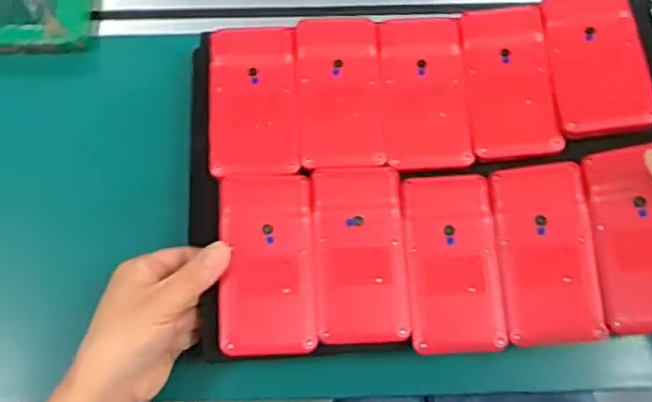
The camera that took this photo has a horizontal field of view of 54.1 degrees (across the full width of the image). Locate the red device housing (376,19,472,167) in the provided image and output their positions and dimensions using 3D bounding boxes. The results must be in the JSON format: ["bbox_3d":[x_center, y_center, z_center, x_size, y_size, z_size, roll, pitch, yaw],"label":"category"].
[{"bbox_3d":[0.073,-0.079,0.466,0.061,0.006,0.116,-1,72,-1],"label":"red device housing"}]

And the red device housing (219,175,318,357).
[{"bbox_3d":[-0.039,0.040,0.426,0.061,0.012,0.119,-2,72,-2],"label":"red device housing"}]

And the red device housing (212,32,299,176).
[{"bbox_3d":[-0.052,-0.072,0.459,0.061,0.009,0.115,-3,72,-2],"label":"red device housing"}]

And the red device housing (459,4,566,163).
[{"bbox_3d":[0.133,-0.088,0.464,0.060,0.010,0.118,-2,72,-1],"label":"red device housing"}]

